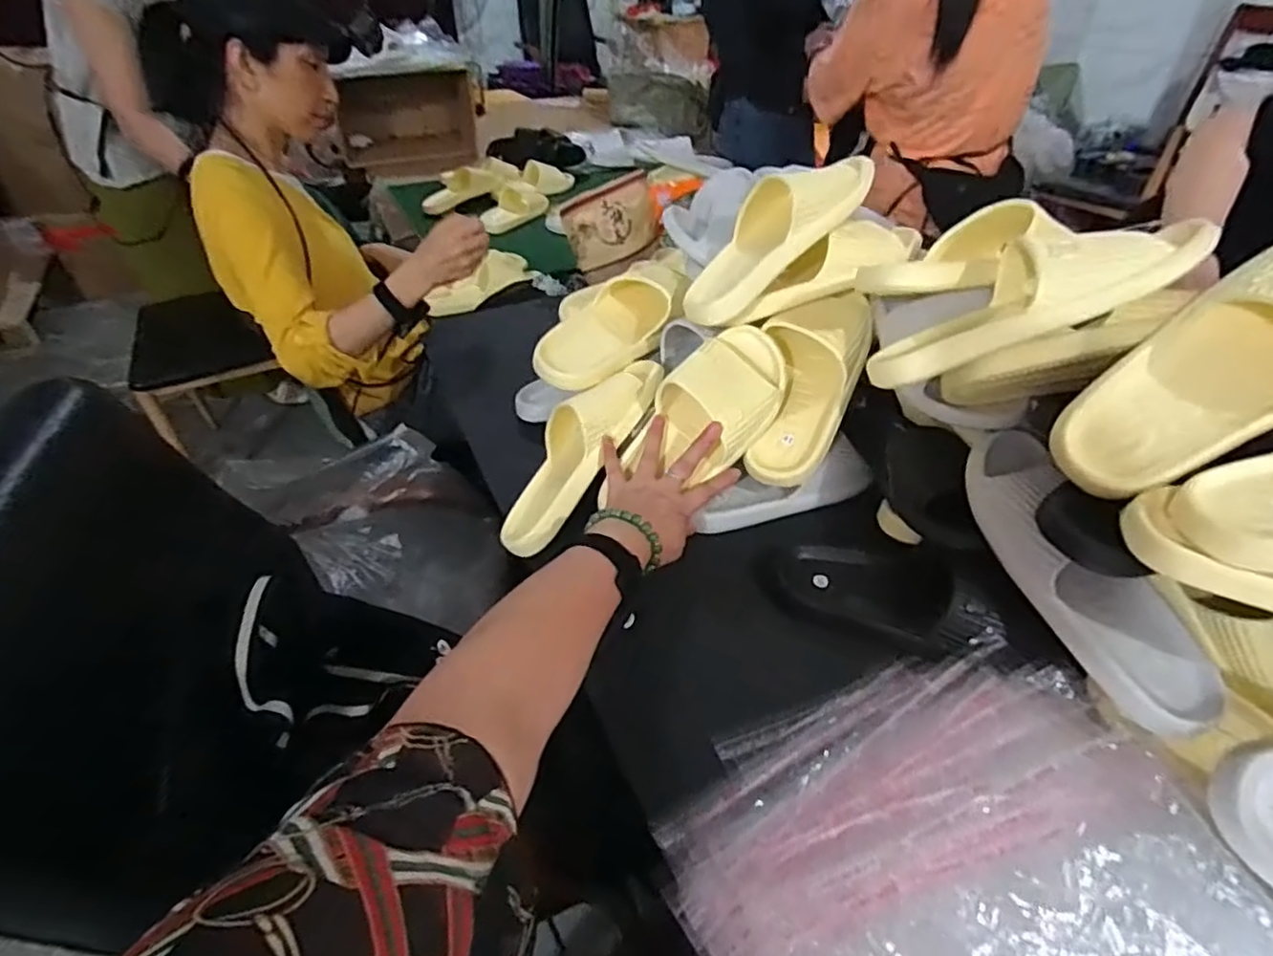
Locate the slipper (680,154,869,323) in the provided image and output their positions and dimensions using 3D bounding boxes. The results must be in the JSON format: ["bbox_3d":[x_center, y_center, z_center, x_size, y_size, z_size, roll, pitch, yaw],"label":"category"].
[{"bbox_3d":[0.143,-0.259,0.670,0.237,0.077,0.086,-43,47,8],"label":"slipper"}]

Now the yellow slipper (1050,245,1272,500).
[{"bbox_3d":[0.413,-0.082,0.430,0.250,0.075,0.094,-39,37,22],"label":"yellow slipper"}]

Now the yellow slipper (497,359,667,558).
[{"bbox_3d":[-0.062,-0.033,0.677,0.084,0.069,0.245,32,83,31],"label":"yellow slipper"}]

